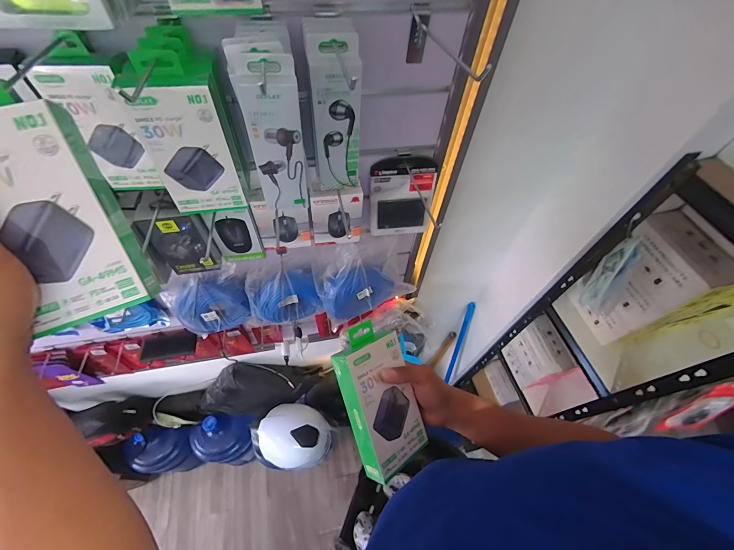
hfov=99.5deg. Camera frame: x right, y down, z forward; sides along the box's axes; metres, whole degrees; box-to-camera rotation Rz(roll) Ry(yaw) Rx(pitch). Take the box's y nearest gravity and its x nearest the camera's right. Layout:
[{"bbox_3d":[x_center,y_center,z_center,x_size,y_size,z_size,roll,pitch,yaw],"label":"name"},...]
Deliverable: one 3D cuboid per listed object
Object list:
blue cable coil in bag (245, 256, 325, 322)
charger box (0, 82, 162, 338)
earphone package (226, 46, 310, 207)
[{"bbox_3d":[-0.203,0.040,0.748,0.155,0.187,0.066,-15,58,-13],"label":"blue cable coil in bag"},{"bbox_3d":[-0.251,-0.052,0.250,0.084,0.179,0.034,-25,21,-19],"label":"charger box"},{"bbox_3d":[-0.110,-0.159,0.384,0.062,0.191,0.031,-10,57,-10],"label":"earphone package"}]

